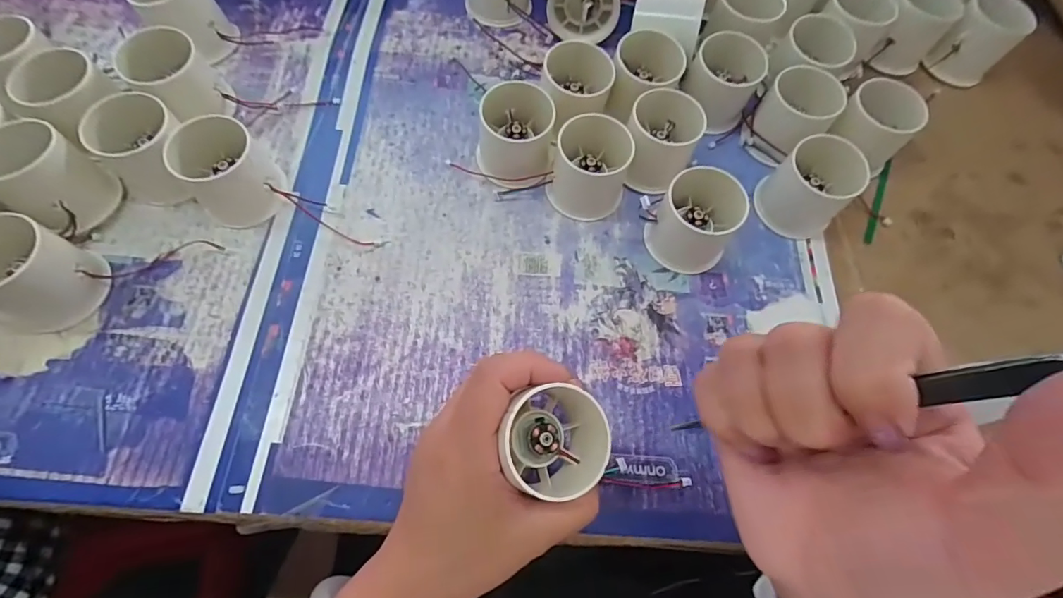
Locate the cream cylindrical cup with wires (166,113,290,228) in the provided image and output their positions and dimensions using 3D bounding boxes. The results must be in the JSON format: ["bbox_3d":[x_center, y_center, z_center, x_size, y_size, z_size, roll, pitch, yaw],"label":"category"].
[{"bbox_3d":[-0.200,-0.085,0.321,0.061,0.047,0.057,39,71,12],"label":"cream cylindrical cup with wires"}]

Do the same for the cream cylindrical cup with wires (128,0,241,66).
[{"bbox_3d":[-0.264,-0.214,0.367,0.055,0.053,0.049,10,67,1],"label":"cream cylindrical cup with wires"}]

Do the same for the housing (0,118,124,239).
[{"bbox_3d":[-0.309,-0.077,0.308,0.059,0.052,0.053,24,68,7],"label":"housing"}]

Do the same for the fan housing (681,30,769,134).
[{"bbox_3d":[0.148,-0.168,0.371,0.049,0.044,0.051,1,67,-3],"label":"fan housing"}]

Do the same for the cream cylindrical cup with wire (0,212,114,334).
[{"bbox_3d":[-0.294,-0.014,0.282,0.048,0.051,0.053,22,68,6],"label":"cream cylindrical cup with wire"}]

